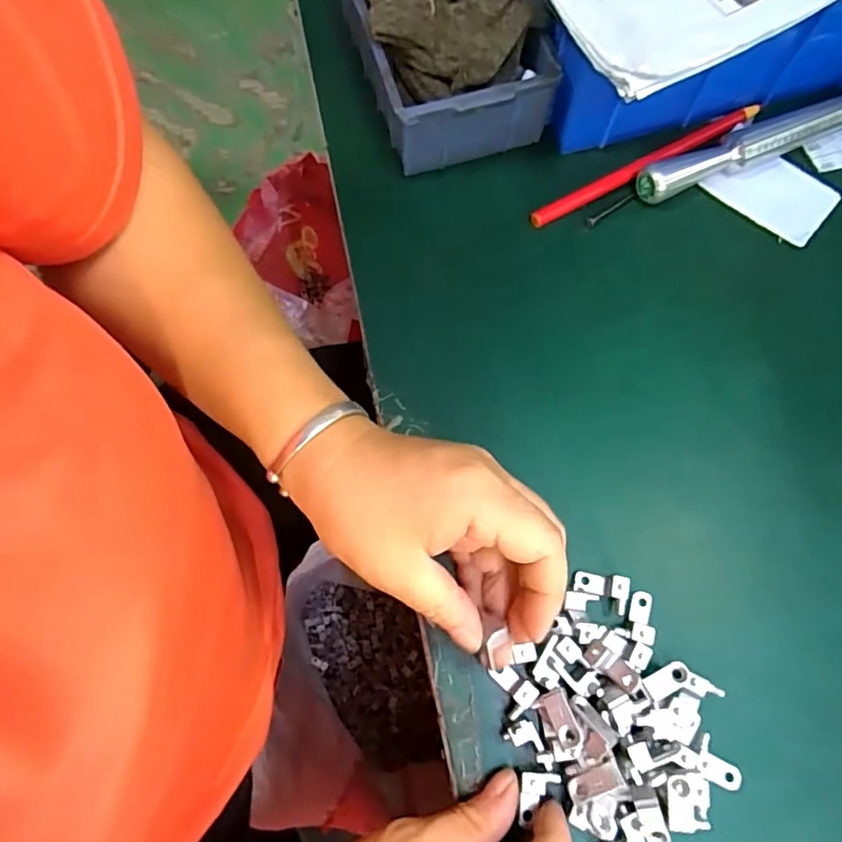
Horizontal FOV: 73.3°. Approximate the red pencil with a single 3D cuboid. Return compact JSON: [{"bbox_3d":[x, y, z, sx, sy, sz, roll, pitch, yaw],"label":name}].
[{"bbox_3d":[0.140,-0.156,0.344,0.167,0.010,0.011,-28,73,-9],"label":"red pencil"}]

